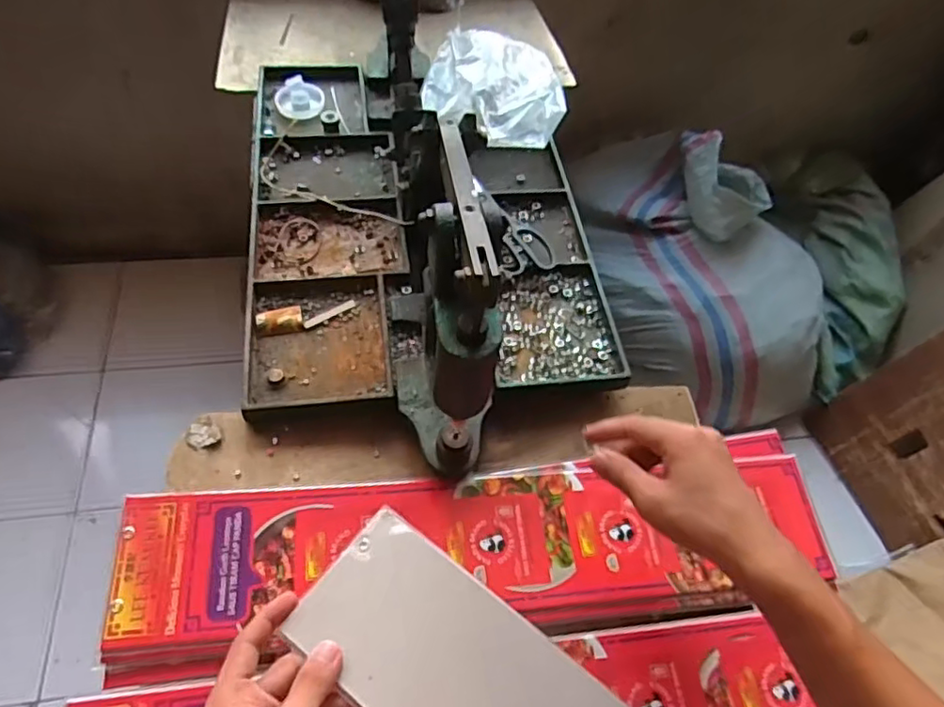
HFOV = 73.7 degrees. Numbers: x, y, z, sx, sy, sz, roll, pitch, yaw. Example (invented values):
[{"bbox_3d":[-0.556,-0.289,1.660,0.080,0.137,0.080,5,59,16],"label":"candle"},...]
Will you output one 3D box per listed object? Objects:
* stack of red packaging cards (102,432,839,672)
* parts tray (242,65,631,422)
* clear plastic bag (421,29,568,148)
[{"bbox_3d":[0.019,0.151,0.507,0.560,0.021,0.134,-5,60,-12],"label":"stack of red packaging cards"},{"bbox_3d":[-0.059,-0.157,0.690,0.353,0.057,0.541,-4,57,-9],"label":"parts tray"},{"bbox_3d":[0.028,-0.340,0.808,0.173,0.043,0.199,3,56,-5],"label":"clear plastic bag"}]

